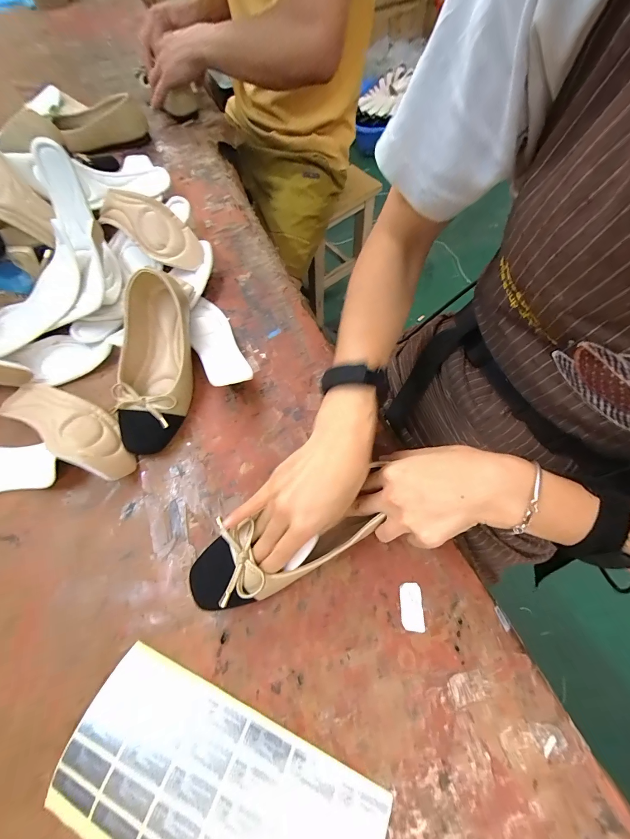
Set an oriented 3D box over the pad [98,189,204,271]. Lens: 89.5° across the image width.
[{"bbox_3d":[-0.241,-0.278,0.463,0.167,0.044,0.062,34,71,0],"label":"pad"}]

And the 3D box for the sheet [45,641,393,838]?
[{"bbox_3d":[-0.078,0.299,0.248,0.249,0.022,0.120,21,68,11],"label":"sheet"}]

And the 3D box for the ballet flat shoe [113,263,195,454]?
[{"bbox_3d":[-0.200,-0.076,0.399,0.080,0.059,0.230,-12,66,-3],"label":"ballet flat shoe"}]

